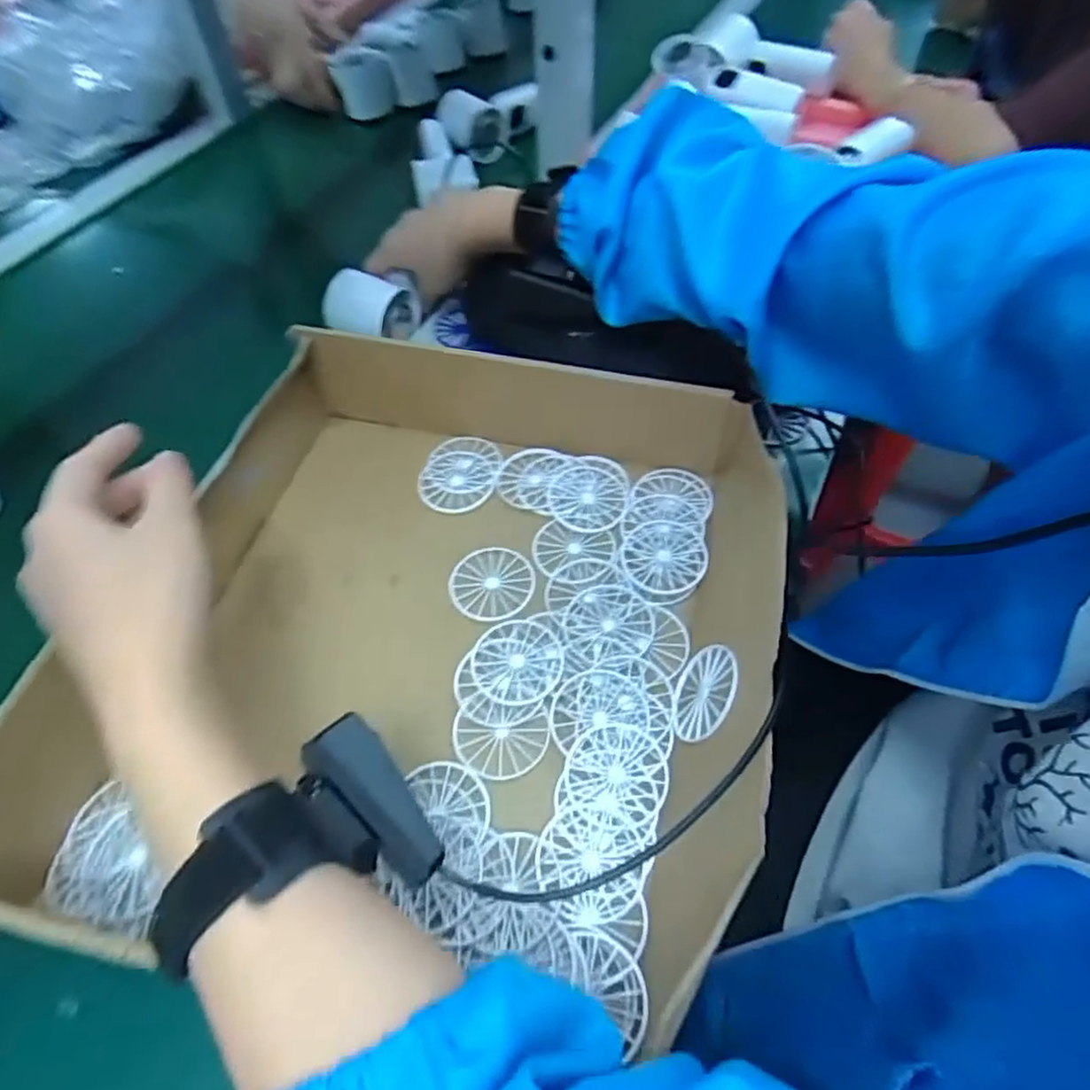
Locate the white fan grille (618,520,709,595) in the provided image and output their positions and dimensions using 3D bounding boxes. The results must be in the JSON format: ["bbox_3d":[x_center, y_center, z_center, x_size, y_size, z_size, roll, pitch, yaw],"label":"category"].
[{"bbox_3d":[0.072,0.006,0.424,0.050,0.007,0.051,2,54,1],"label":"white fan grille"}]

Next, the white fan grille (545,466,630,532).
[{"bbox_3d":[0.028,-0.031,0.455,0.051,0.004,0.052,3,54,2],"label":"white fan grille"}]

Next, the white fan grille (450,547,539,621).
[{"bbox_3d":[-0.032,0.023,0.425,0.049,0.005,0.050,0,54,0],"label":"white fan grille"}]

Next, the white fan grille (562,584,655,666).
[{"bbox_3d":[0.036,0.045,0.401,0.049,0.004,0.052,0,54,0],"label":"white fan grille"}]

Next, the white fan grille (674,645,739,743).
[{"bbox_3d":[0.082,0.075,0.356,0.004,0.047,0.049,26,52,-15],"label":"white fan grille"}]

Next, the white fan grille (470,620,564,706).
[{"bbox_3d":[-0.015,0.064,0.389,0.049,0.004,0.050,2,54,1],"label":"white fan grille"}]

